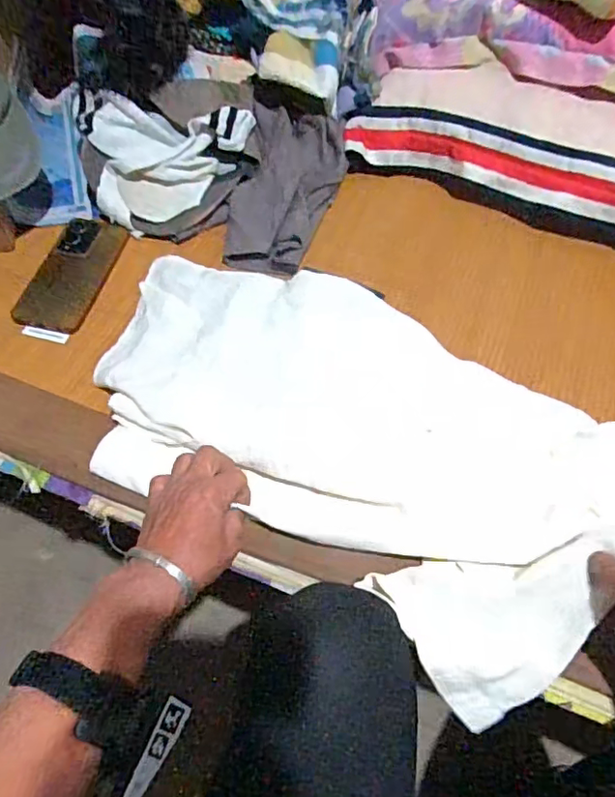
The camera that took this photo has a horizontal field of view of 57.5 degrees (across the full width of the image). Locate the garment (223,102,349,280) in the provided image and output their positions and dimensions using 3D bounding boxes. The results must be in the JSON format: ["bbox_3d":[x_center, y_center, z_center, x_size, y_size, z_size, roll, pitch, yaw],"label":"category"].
[{"bbox_3d":[-0.026,-0.264,0.698,0.124,0.034,0.265,10,59,5],"label":"garment"}]

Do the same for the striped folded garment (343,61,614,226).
[{"bbox_3d":[0.241,-0.320,0.698,0.377,0.099,0.140,22,61,12],"label":"striped folded garment"}]

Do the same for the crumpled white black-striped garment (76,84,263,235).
[{"bbox_3d":[-0.164,-0.305,0.693,0.204,0.078,0.155,-14,60,-9],"label":"crumpled white black-striped garment"}]

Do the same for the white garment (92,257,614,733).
[{"bbox_3d":[0.052,0.031,0.514,0.570,0.061,0.290,27,61,15],"label":"white garment"}]

